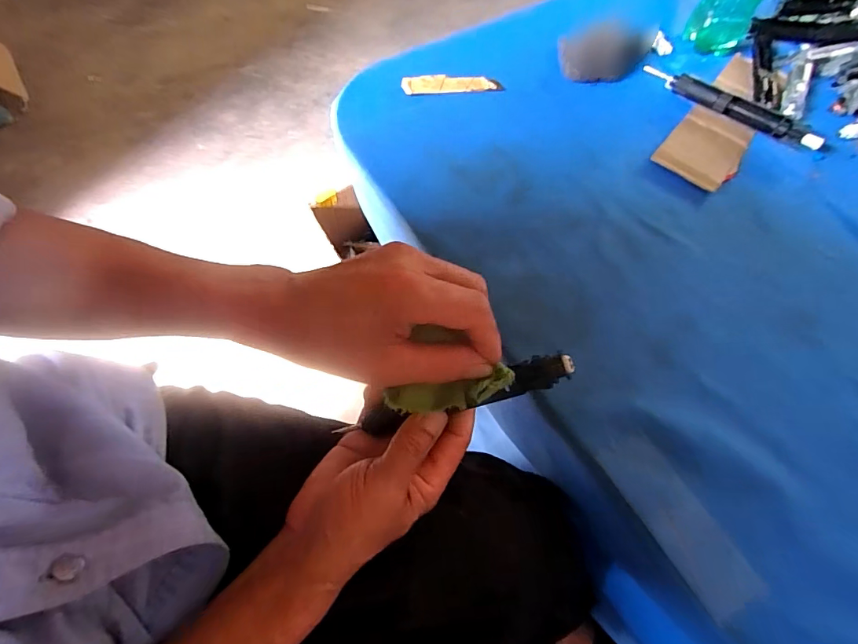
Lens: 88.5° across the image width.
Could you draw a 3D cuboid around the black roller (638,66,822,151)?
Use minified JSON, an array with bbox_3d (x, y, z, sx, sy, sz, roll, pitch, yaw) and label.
[{"bbox_3d":[0.313,-0.230,0.460,0.184,0.023,0.020,39,68,14],"label":"black roller"}]

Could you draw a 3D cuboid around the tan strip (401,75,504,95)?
[{"bbox_3d":[0.025,-0.256,0.473,0.106,0.005,0.024,-3,65,-5],"label":"tan strip"}]

